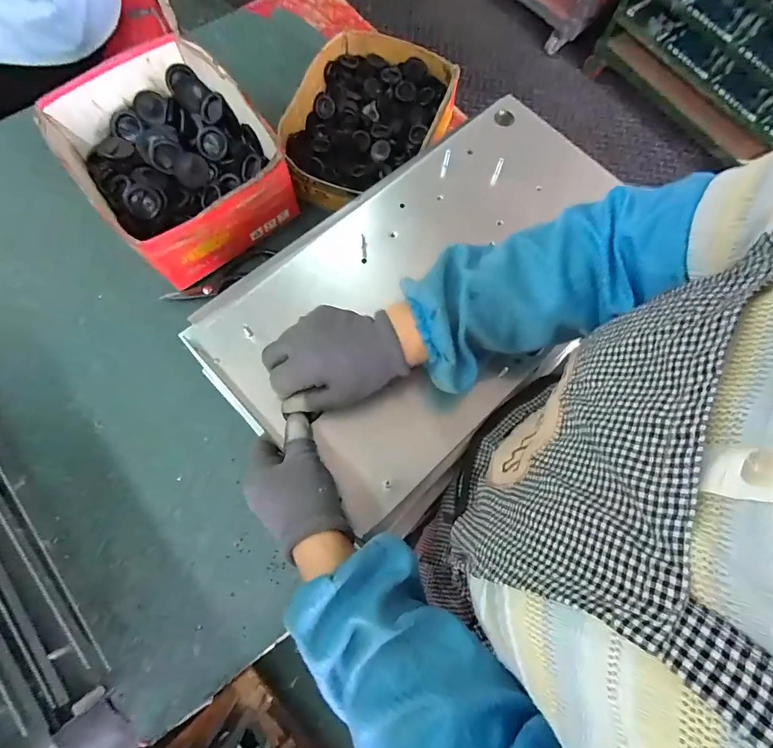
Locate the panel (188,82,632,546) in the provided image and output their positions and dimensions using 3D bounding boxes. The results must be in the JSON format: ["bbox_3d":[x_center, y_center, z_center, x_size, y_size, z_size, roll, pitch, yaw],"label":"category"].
[{"bbox_3d":[0.061,-0.107,0.466,0.296,0.035,0.475,43,77,10],"label":"panel"}]

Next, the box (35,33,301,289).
[{"bbox_3d":[-0.272,-0.285,0.553,0.214,0.088,0.287,-35,78,-11],"label":"box"}]

